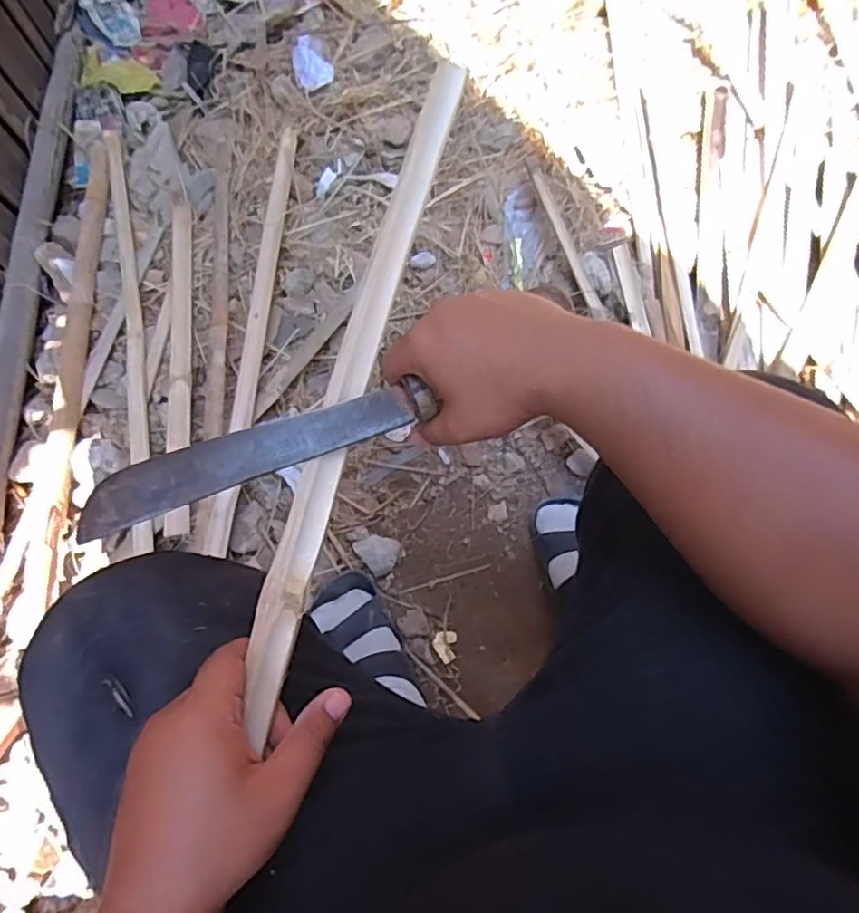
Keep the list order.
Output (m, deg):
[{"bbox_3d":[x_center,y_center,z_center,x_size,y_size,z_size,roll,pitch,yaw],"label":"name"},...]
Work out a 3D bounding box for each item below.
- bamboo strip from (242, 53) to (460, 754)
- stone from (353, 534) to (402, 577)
[{"bbox_3d":[-0.046,-0.066,0.413,0.024,0.016,0.470,13,75,7],"label":"bamboo strip"},{"bbox_3d":[-0.063,0.121,0.787,0.047,0.021,0.053,-41,71,-11],"label":"stone"}]

